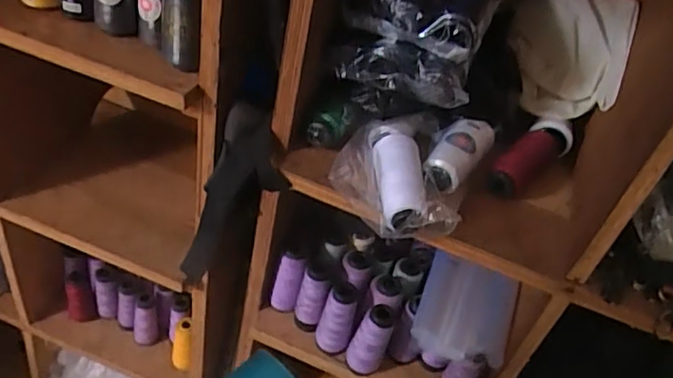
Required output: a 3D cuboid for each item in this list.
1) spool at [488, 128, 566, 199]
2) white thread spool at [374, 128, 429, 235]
[{"bbox_3d":[0.221,-0.031,0.682,0.041,0.039,0.118,39,46,26],"label":"spool"},{"bbox_3d":[0.063,-0.013,0.613,0.049,0.036,0.129,8,41,-6],"label":"white thread spool"}]

